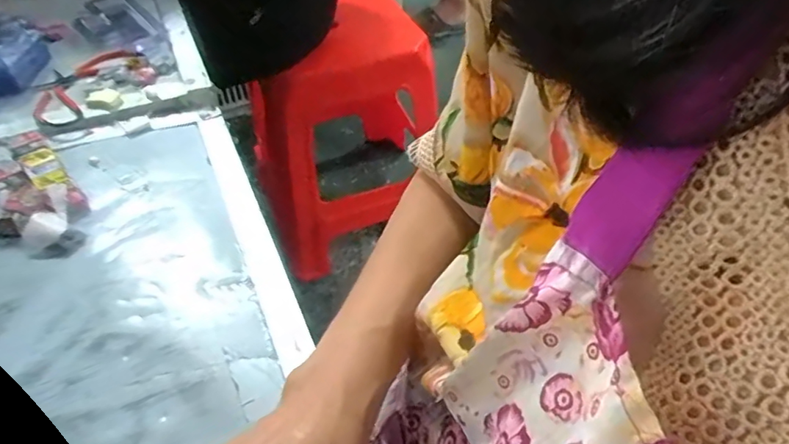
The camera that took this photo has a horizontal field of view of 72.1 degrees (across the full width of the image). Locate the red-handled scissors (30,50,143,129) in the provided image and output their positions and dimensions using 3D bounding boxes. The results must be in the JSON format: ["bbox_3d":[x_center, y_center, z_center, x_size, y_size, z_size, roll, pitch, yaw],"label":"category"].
[{"bbox_3d":[-0.317,-0.137,0.543,0.068,0.016,0.131,12,47,10],"label":"red-handled scissors"}]

